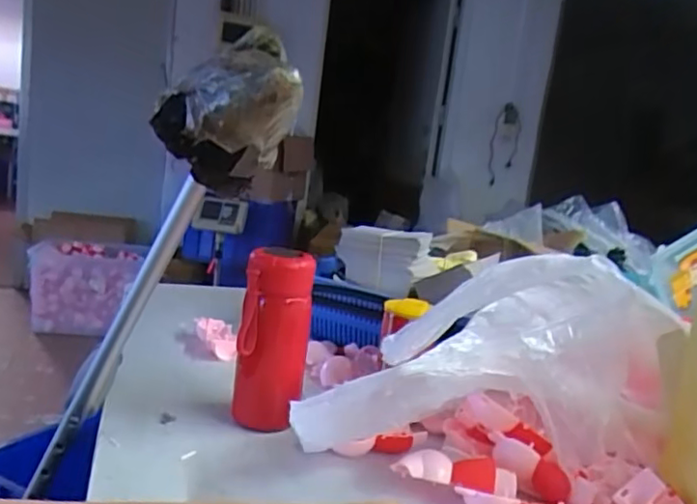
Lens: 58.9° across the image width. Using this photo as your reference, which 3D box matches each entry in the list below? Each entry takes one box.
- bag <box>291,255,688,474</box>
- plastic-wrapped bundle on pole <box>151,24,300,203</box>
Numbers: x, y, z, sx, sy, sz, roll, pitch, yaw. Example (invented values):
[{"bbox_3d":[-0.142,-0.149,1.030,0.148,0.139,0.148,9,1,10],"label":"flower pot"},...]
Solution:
[{"bbox_3d":[0.125,0.103,0.530,0.330,0.182,0.099,5,10,-12],"label":"bag"},{"bbox_3d":[-0.091,-0.104,0.474,0.076,0.115,0.108,0,13,-38],"label":"plastic-wrapped bundle on pole"}]

